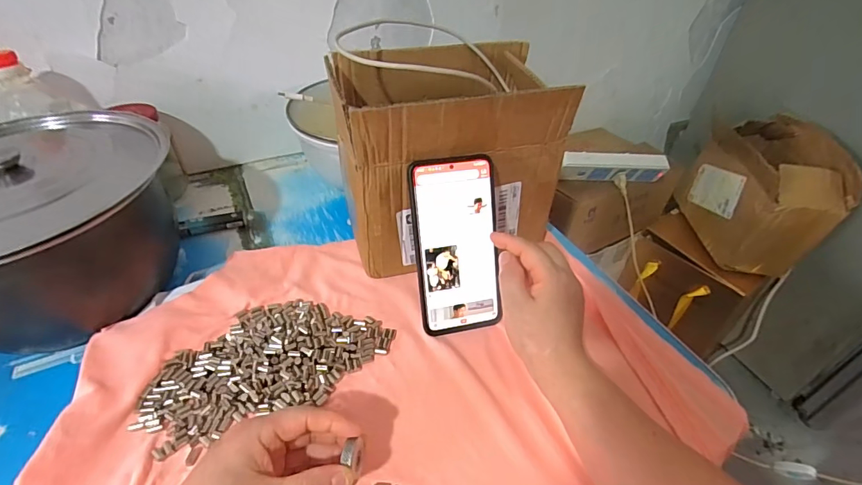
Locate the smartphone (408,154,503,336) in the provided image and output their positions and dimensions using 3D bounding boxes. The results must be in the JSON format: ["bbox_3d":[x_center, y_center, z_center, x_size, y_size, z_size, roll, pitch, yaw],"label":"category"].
[{"bbox_3d":[0.024,0.005,0.402,0.076,0.160,0.009,-7,14,-9],"label":"smartphone"}]

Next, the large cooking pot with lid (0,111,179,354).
[{"bbox_3d":[-0.357,-0.011,0.404,0.223,0.137,0.191,-6,40,-10],"label":"large cooking pot with lid"}]

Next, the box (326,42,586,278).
[{"bbox_3d":[0.019,-0.077,0.457,0.204,0.198,0.136,-9,41,-13],"label":"box"}]

